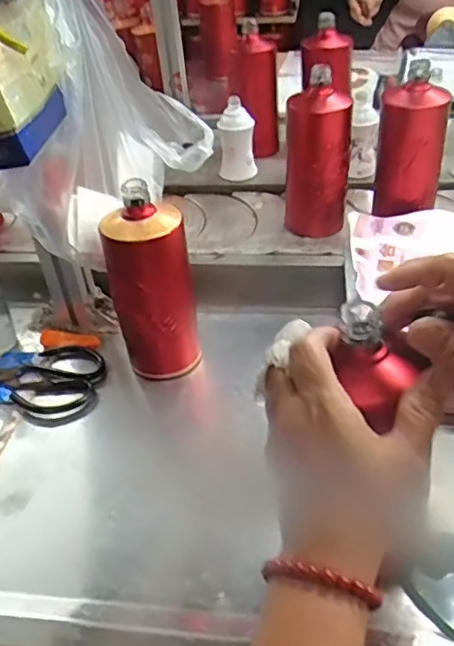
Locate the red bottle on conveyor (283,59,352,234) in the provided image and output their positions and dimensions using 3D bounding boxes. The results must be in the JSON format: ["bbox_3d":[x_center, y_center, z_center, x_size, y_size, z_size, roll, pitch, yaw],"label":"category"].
[{"bbox_3d":[0.122,-0.217,0.788,0.083,0.204,0.073,3,41,8],"label":"red bottle on conveyor"}]

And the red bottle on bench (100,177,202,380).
[{"bbox_3d":[-0.075,-0.034,0.607,0.080,0.196,0.070,-5,40,-1],"label":"red bottle on bench"}]

